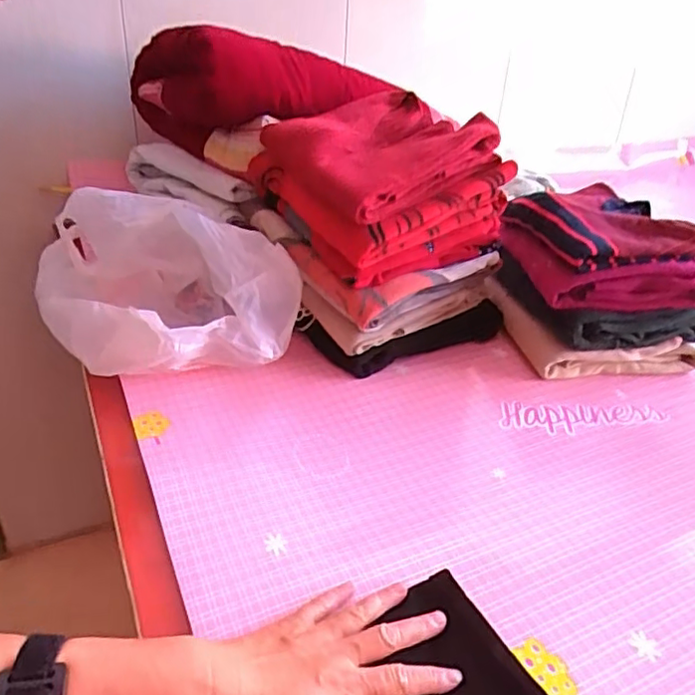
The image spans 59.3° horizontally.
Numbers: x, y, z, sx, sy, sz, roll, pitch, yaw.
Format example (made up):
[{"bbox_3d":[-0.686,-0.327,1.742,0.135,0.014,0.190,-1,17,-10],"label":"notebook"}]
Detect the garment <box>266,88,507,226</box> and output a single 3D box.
[{"bbox_3d":[0.032,-0.235,0.724,0.195,0.083,0.221,-16,37,-29],"label":"garment"}]

